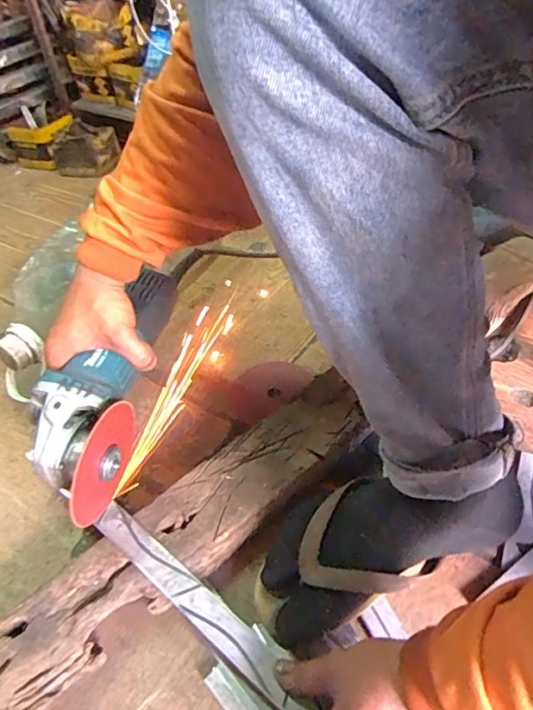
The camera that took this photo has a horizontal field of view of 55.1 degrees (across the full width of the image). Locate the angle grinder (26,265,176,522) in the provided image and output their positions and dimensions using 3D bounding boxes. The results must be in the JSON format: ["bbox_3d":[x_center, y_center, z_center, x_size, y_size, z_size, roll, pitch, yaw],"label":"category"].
[{"bbox_3d":[-0.144,0.026,0.480,0.076,0.090,0.253,3,47,11],"label":"angle grinder"}]

